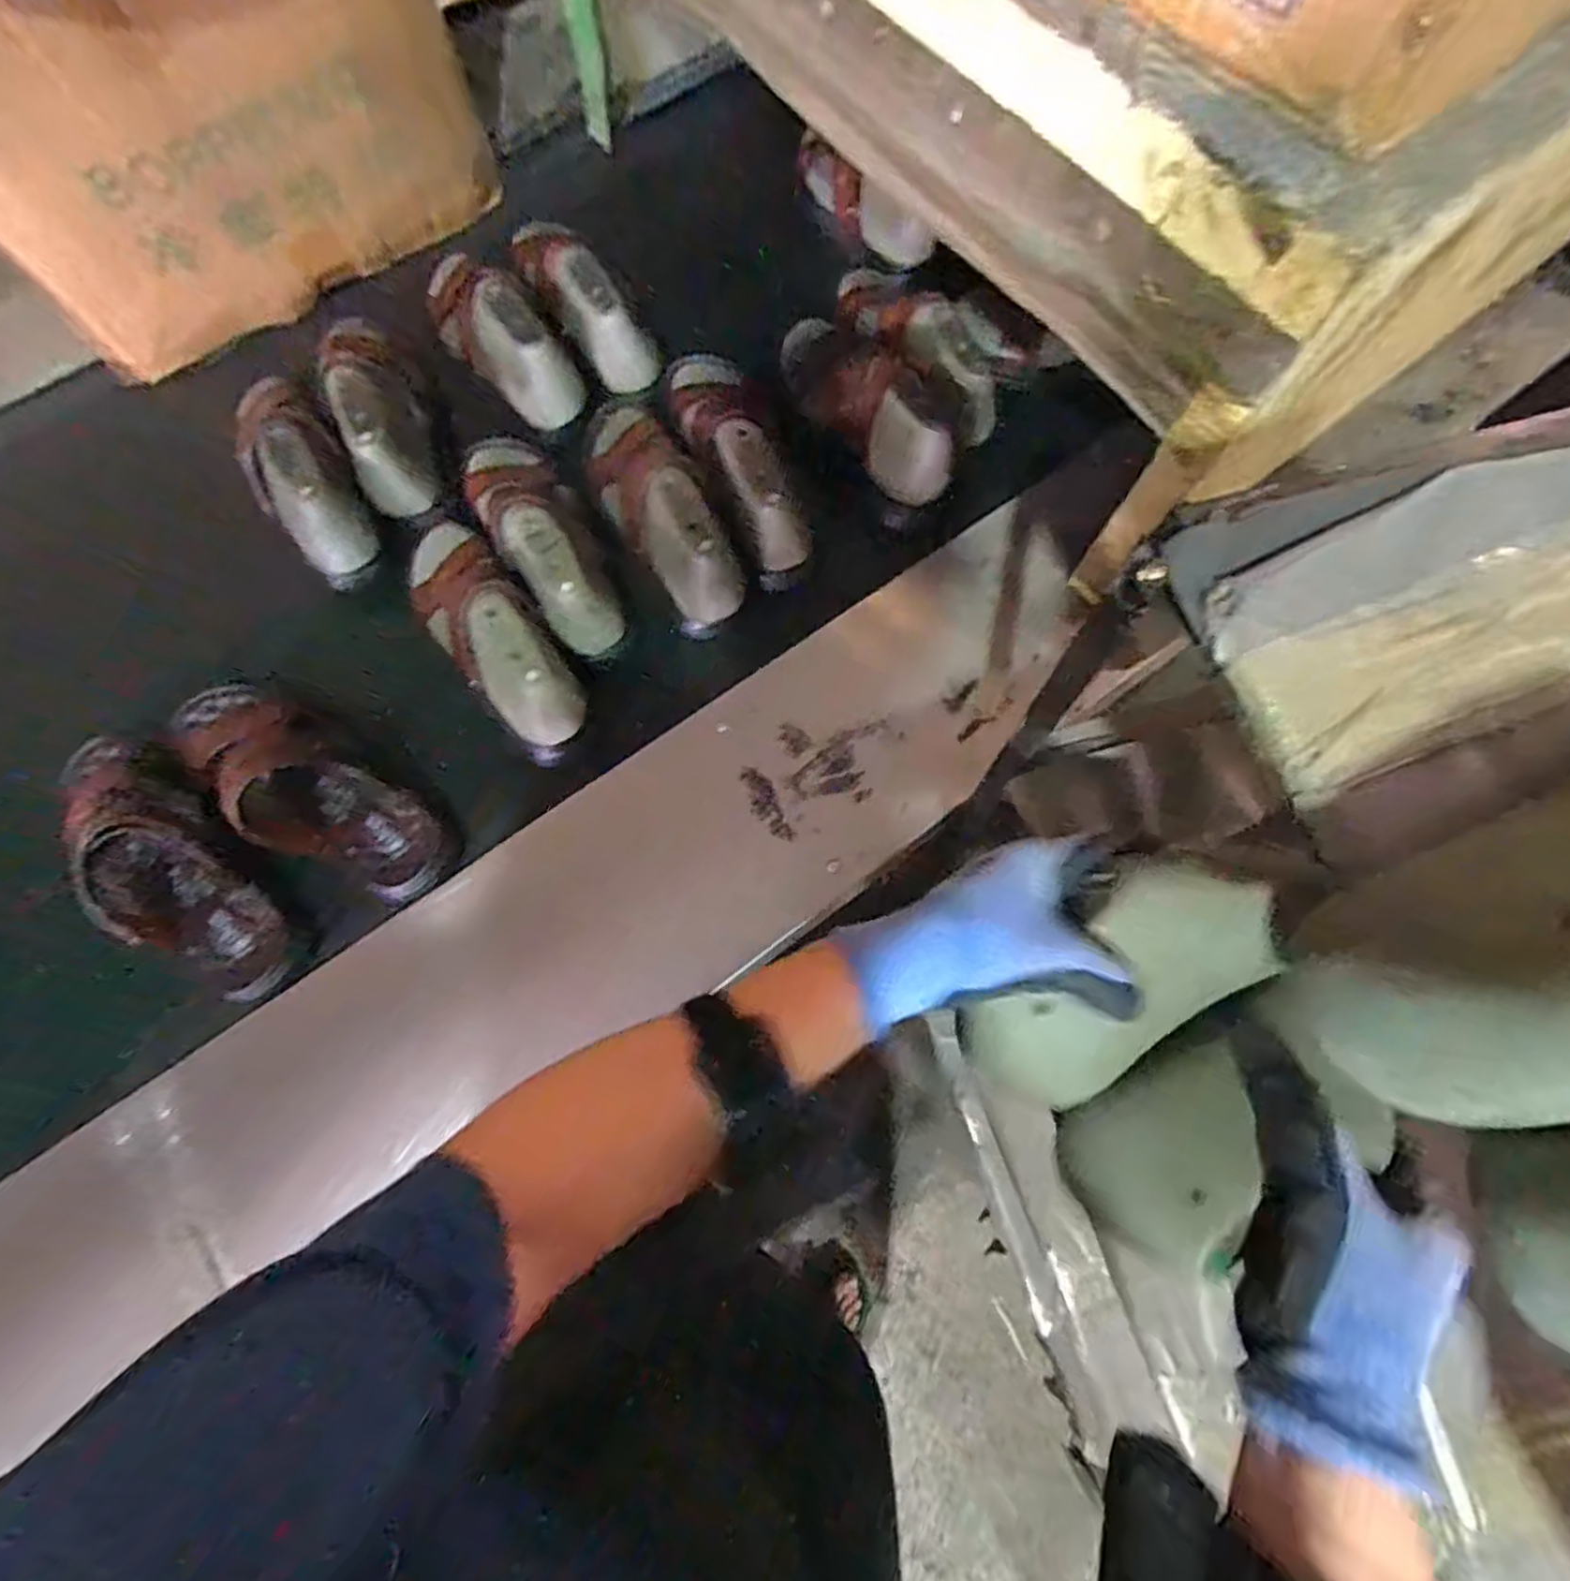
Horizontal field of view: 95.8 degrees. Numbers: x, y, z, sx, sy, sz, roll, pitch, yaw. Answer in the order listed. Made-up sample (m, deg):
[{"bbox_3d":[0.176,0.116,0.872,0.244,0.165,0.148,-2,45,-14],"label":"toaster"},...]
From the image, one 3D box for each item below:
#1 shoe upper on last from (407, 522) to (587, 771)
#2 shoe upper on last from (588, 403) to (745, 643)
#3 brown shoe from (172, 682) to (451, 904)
[{"bbox_3d":[-0.282,-0.159,0.656,0.090,0.092,0.266,-38,74,-10],"label":"shoe upper on last"},{"bbox_3d":[-0.122,-0.295,0.701,0.083,0.093,0.286,-26,73,-7],"label":"shoe upper on last"},{"bbox_3d":[-0.432,-0.011,0.616,0.281,0.082,0.087,30,75,11],"label":"brown shoe"}]

